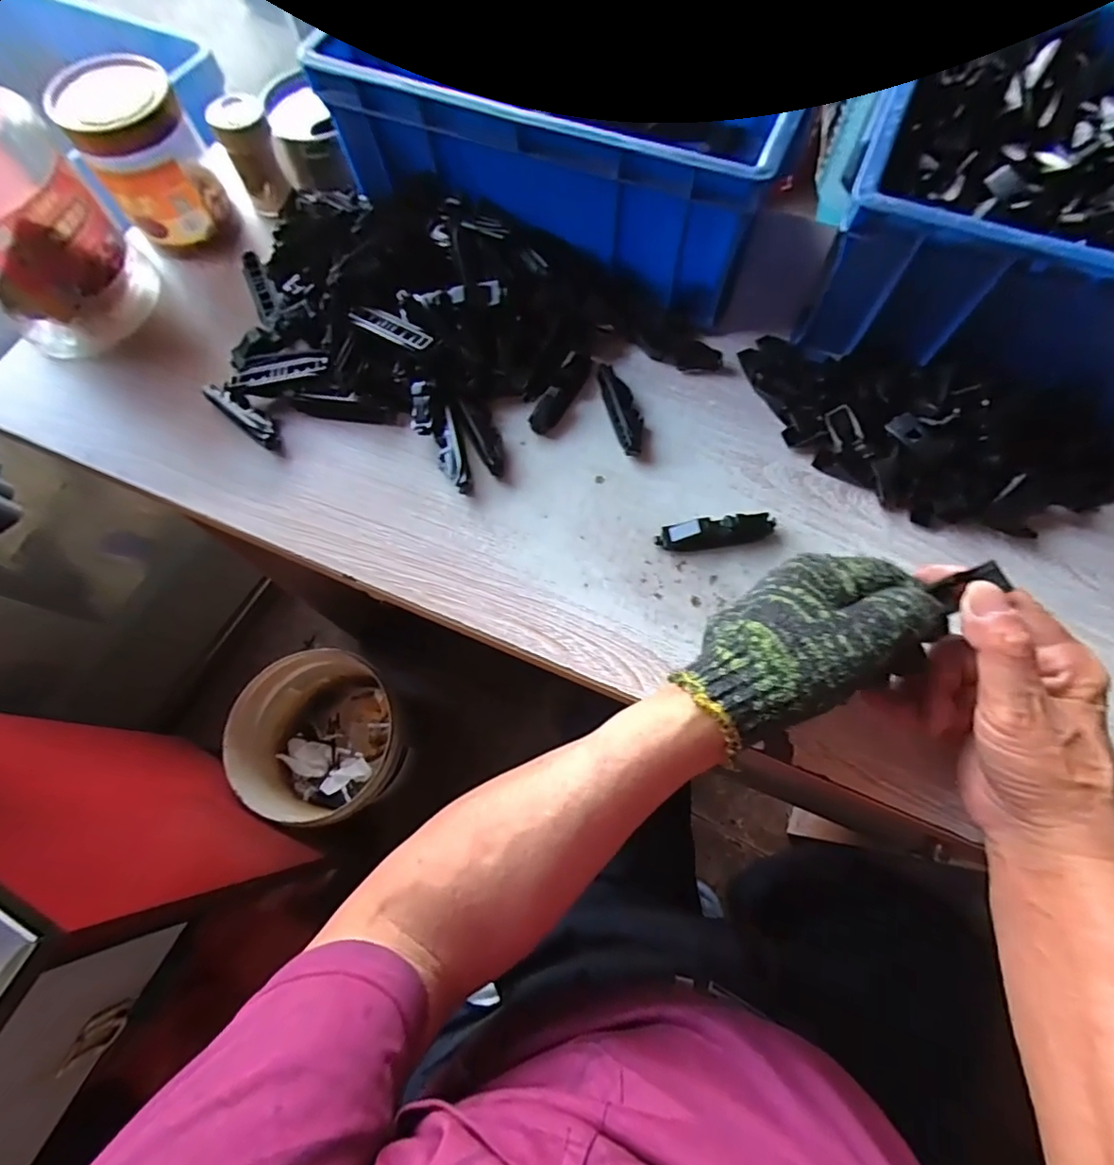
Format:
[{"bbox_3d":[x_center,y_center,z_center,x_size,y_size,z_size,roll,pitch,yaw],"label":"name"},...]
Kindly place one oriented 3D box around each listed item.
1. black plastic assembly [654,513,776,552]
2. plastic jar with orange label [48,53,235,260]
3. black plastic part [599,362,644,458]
[{"bbox_3d":[0.110,-0.036,0.373,0.080,0.017,0.017,-7,70,-1],"label":"black plastic assembly"},{"bbox_3d":[-0.330,-0.343,0.447,0.084,0.111,0.070,-31,72,-10],"label":"plastic jar with orange label"},{"bbox_3d":[0.050,-0.131,0.412,0.023,0.017,0.077,-10,70,-3],"label":"black plastic part"}]

